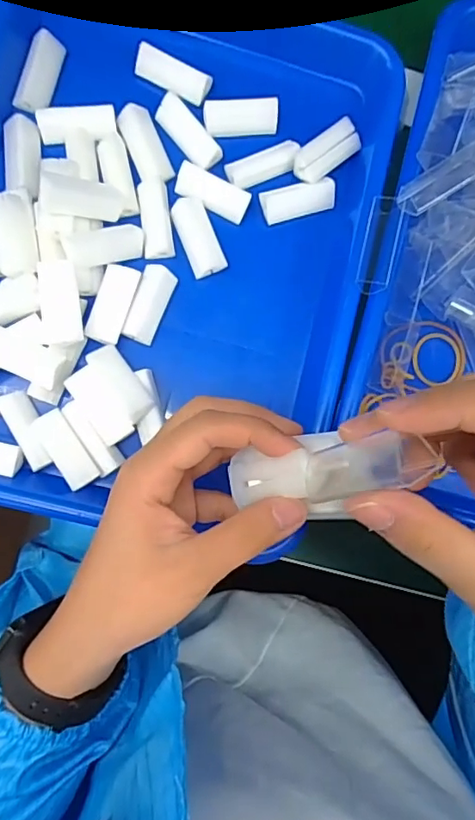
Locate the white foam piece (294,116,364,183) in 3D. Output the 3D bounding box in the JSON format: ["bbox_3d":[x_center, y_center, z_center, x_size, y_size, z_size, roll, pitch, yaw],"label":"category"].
[{"bbox_3d":[0.057,-0.162,0.338,0.048,0.009,0.020,-42,91,-8],"label":"white foam piece"}]

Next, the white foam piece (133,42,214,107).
[{"bbox_3d":[-0.040,-0.207,0.334,0.047,0.010,0.020,24,83,-4],"label":"white foam piece"}]

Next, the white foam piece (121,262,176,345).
[{"bbox_3d":[-0.052,-0.064,0.323,0.019,0.010,0.047,20,83,-4],"label":"white foam piece"}]

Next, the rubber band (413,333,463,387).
[{"bbox_3d":[0.130,-0.033,0.349,0.033,0.005,0.034,0,91,-13],"label":"rubber band"}]

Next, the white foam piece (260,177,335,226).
[{"bbox_3d":[0.039,-0.132,0.341,0.046,0.014,0.019,-17,87,-8],"label":"white foam piece"}]

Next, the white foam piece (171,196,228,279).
[{"bbox_3d":[-0.024,-0.107,0.333,0.022,0.009,0.048,-22,88,-8],"label":"white foam piece"}]

